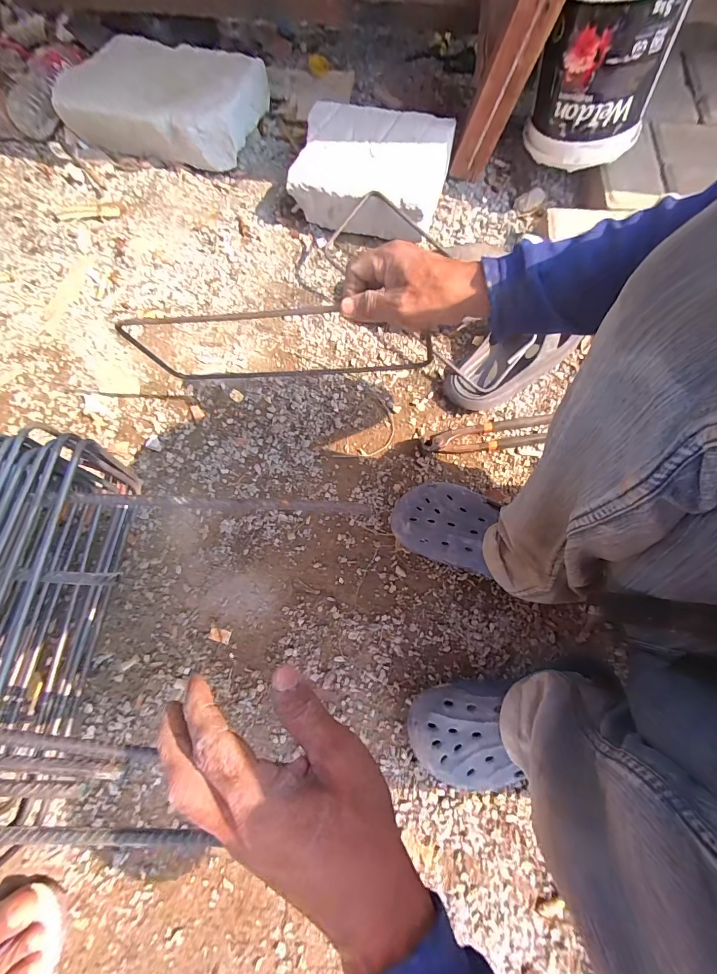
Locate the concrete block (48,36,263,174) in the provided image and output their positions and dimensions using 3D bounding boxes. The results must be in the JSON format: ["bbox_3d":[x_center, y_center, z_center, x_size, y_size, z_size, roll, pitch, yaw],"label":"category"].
[{"bbox_3d":[-0.351,-0.698,0.698,0.330,0.088,0.182,16,73,3],"label":"concrete block"}]

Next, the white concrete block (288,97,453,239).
[{"bbox_3d":[0.023,-0.535,0.662,0.249,0.090,0.210,10,73,1],"label":"white concrete block"}]

